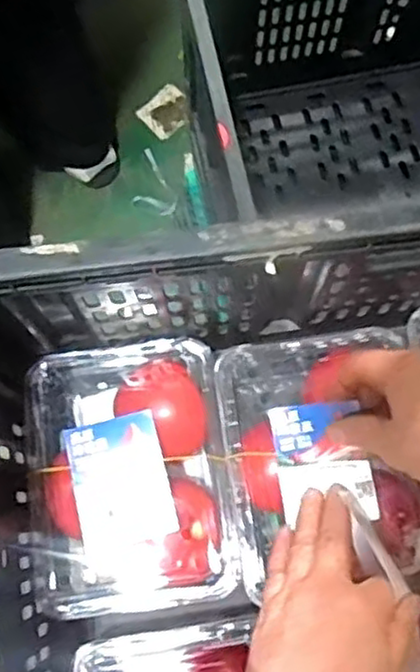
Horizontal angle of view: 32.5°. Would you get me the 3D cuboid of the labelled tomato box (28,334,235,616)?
[{"bbox_3d":[-0.056,0.095,0.508,0.133,0.078,0.180,-7,75,-2],"label":"labelled tomato box"}]

